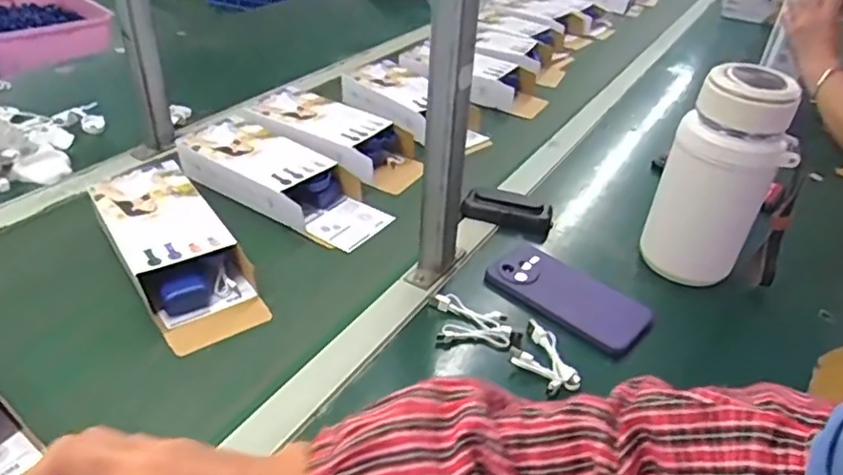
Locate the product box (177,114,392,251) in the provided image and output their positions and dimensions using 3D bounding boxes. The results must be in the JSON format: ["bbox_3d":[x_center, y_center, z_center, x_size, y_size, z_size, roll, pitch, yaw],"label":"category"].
[{"bbox_3d":[-0.171,-0.073,0.759,0.272,0.059,0.105,24,41,26],"label":"product box"}]

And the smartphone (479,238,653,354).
[{"bbox_3d":[0.149,0.056,0.627,0.164,0.015,0.078,30,44,32],"label":"smartphone"}]

